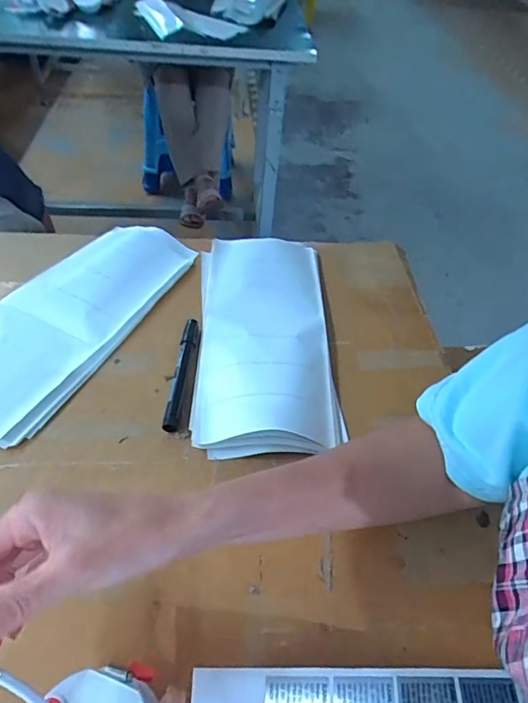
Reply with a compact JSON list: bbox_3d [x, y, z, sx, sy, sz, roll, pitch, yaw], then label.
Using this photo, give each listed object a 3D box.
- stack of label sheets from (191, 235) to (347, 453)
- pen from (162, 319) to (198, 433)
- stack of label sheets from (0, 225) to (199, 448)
[{"bbox_3d":[0.000,-0.031,0.526,0.135,0.027,0.310,1,47,-5],"label":"stack of label sheets"},{"bbox_3d":[-0.079,0.019,0.478,0.015,0.015,0.132,5,46,-2],"label":"pen"},{"bbox_3d":[-0.204,-0.045,0.520,0.130,0.023,0.312,23,48,15],"label":"stack of label sheets"}]

